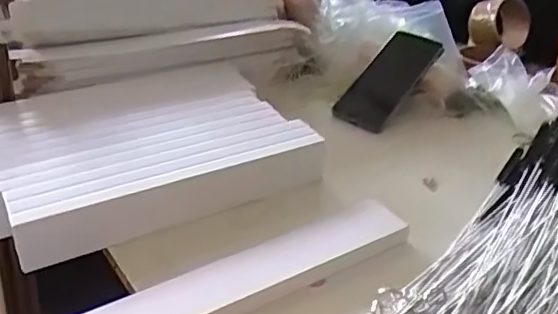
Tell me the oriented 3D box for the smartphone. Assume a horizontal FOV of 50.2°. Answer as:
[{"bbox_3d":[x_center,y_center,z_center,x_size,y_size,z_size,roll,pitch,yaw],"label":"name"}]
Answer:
[{"bbox_3d":[0.140,-0.099,0.766,0.077,0.013,0.149,30,75,40],"label":"smartphone"}]

